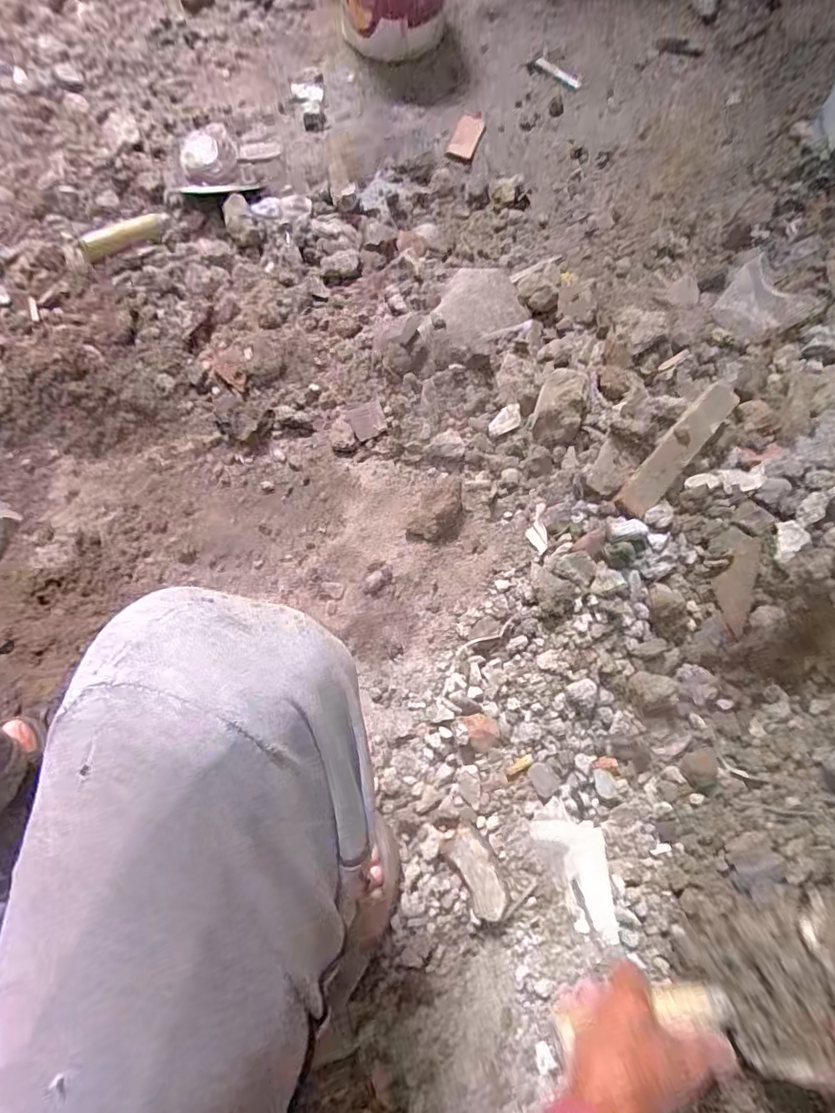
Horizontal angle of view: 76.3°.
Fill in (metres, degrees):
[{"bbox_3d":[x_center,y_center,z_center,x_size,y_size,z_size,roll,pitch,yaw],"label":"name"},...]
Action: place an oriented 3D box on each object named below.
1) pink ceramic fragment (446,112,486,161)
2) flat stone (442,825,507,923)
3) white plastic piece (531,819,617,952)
[{"bbox_3d":[0.080,-0.669,0.842,0.043,0.011,0.109,15,71,5],"label":"pink ceramic fragment"},{"bbox_3d":[0.055,0.289,0.483,0.035,0.009,0.077,-30,73,-10],"label":"flat stone"},{"bbox_3d":[0.141,0.293,0.478,0.059,0.004,0.098,-9,78,14],"label":"white plastic piece"}]

